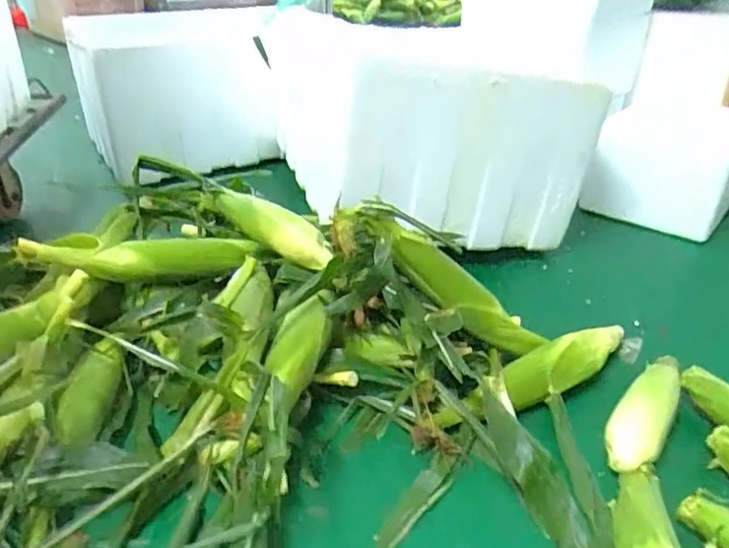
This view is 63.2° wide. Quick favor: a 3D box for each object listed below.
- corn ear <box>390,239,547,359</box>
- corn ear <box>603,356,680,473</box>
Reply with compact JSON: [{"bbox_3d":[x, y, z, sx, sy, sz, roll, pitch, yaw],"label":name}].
[{"bbox_3d":[0.129,0.033,0.763,0.239,0.049,0.044,38,26,-17],"label":"corn ear"},{"bbox_3d":[0.336,0.164,0.709,0.056,0.043,0.225,21,36,31],"label":"corn ear"}]

